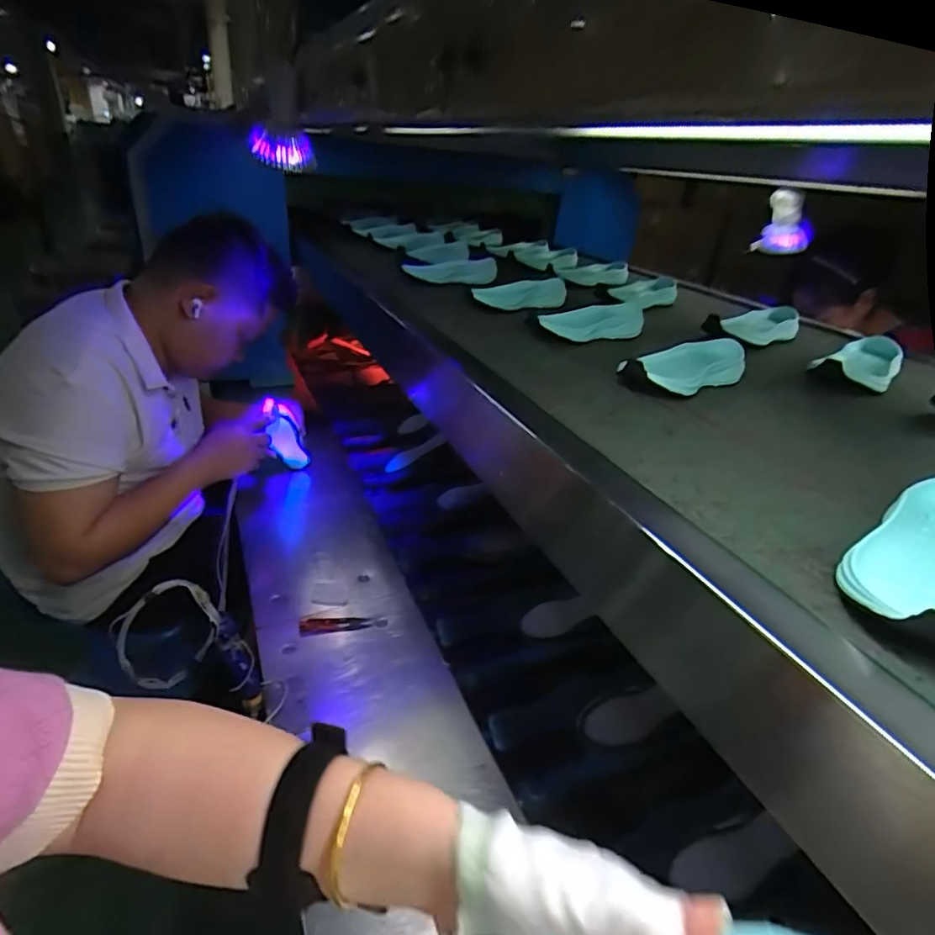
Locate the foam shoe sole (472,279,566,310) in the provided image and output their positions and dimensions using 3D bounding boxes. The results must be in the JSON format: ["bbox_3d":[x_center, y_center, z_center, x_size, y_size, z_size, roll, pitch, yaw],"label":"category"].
[{"bbox_3d":[0.093,-0.292,0.929,0.176,0.034,0.054,-11,34,-28],"label":"foam shoe sole"}]

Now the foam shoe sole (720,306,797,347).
[{"bbox_3d":[0.474,-0.228,0.896,0.089,0.041,0.159,28,36,33],"label":"foam shoe sole"}]

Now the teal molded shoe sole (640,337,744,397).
[{"bbox_3d":[0.256,-0.120,0.653,0.185,0.049,0.078,-9,29,-37],"label":"teal molded shoe sole"}]

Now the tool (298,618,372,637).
[{"bbox_3d":[-0.195,0.230,0.814,0.100,0.007,0.027,2,30,-9],"label":"tool"}]

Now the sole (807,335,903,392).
[{"bbox_3d":[0.520,-0.139,0.736,0.086,0.047,0.184,26,28,34],"label":"sole"}]

